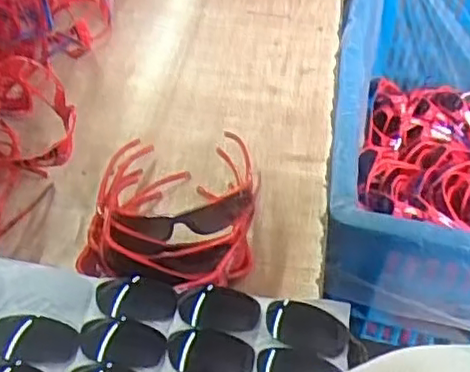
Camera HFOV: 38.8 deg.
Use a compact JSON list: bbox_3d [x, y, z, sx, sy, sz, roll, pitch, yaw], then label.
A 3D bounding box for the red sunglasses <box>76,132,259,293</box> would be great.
[{"bbox_3d":[-0.058,0.021,0.571,0.146,0.058,0.189,4,45,1],"label":"red sunglasses"}]

